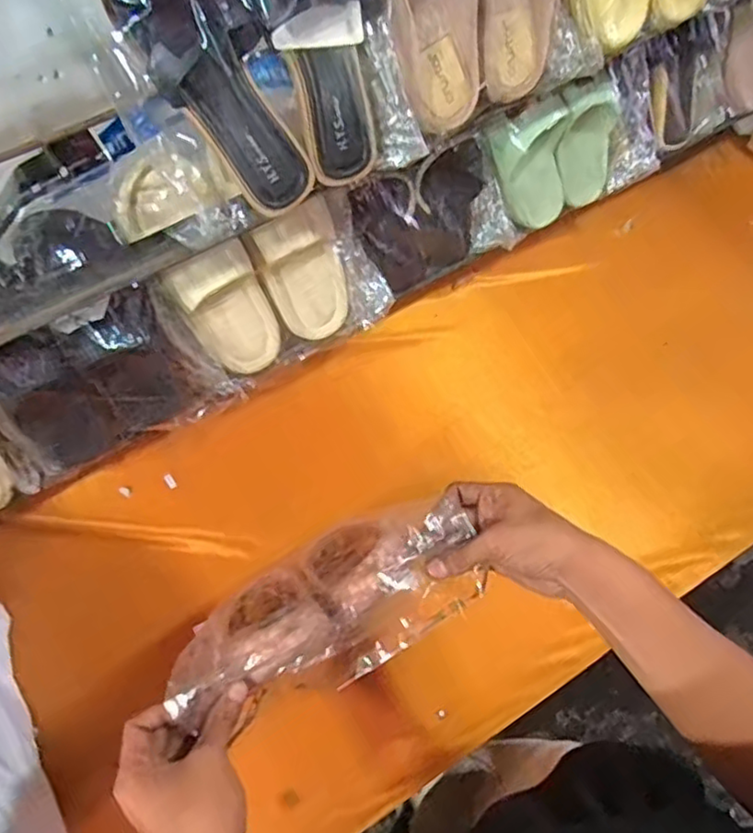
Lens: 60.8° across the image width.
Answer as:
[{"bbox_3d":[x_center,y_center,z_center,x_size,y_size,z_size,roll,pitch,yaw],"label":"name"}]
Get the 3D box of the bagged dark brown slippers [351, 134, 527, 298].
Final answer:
[{"bbox_3d":[0.065,-0.244,0.816,0.199,0.170,0.080,-32,46,-8],"label":"bagged dark brown slippers"}]

